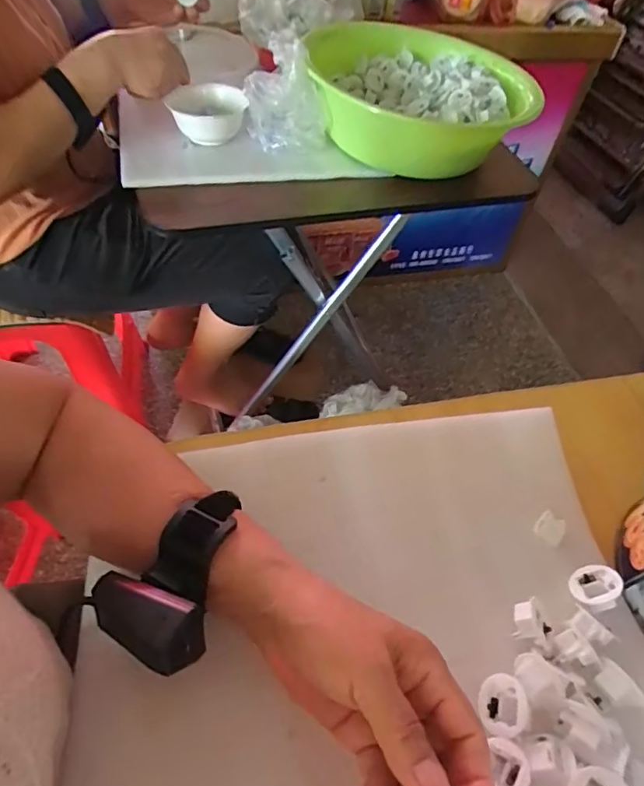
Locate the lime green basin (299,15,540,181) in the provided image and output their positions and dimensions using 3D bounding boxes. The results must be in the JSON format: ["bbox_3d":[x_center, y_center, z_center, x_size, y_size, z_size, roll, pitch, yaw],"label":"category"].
[{"bbox_3d":[0.125,-0.460,0.775,0.314,0.095,0.343,3,52,-4],"label":"lime green basin"}]

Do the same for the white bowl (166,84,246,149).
[{"bbox_3d":[-0.164,-0.396,0.721,0.097,0.052,0.097,3,52,-4],"label":"white bowl"}]

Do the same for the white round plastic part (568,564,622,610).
[{"bbox_3d":[0.192,0.135,0.354,0.032,0.011,0.032,-12,28,38],"label":"white round plastic part"}]

